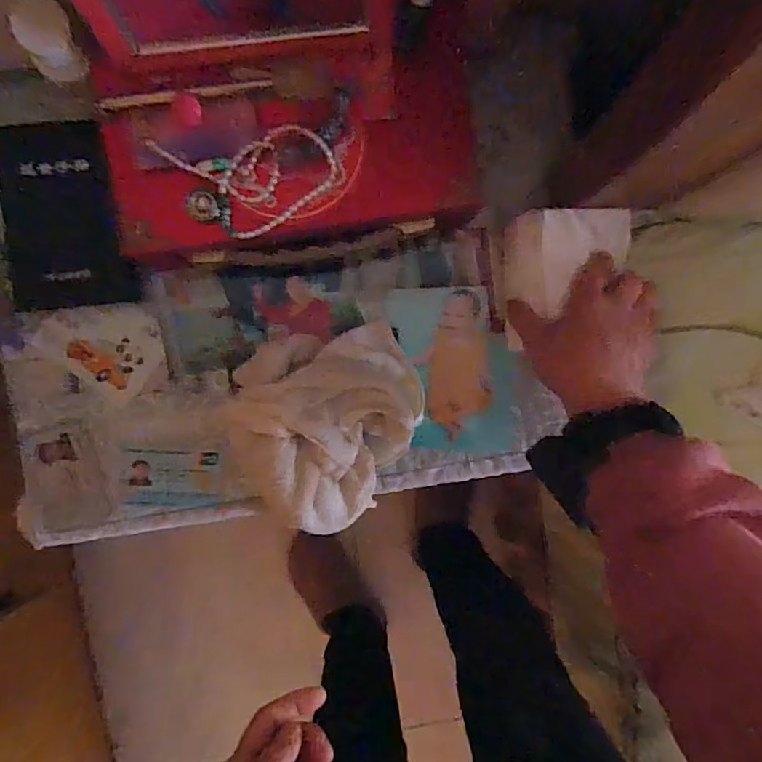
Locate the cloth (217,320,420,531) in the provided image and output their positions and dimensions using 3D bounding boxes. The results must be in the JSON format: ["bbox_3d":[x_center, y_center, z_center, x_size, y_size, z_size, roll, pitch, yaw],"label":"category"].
[{"bbox_3d":[-0.039,0.034,0.432,0.164,0.068,0.157,-35,96,-1],"label":"cloth"}]

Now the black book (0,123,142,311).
[{"bbox_3d":[-0.259,-0.134,0.433,0.100,0.017,0.142,-4,95,-3],"label":"black book"}]

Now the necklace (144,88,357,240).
[{"bbox_3d":[-0.078,-0.144,0.363,0.129,0.016,0.075,-16,95,-2],"label":"necklace"}]

